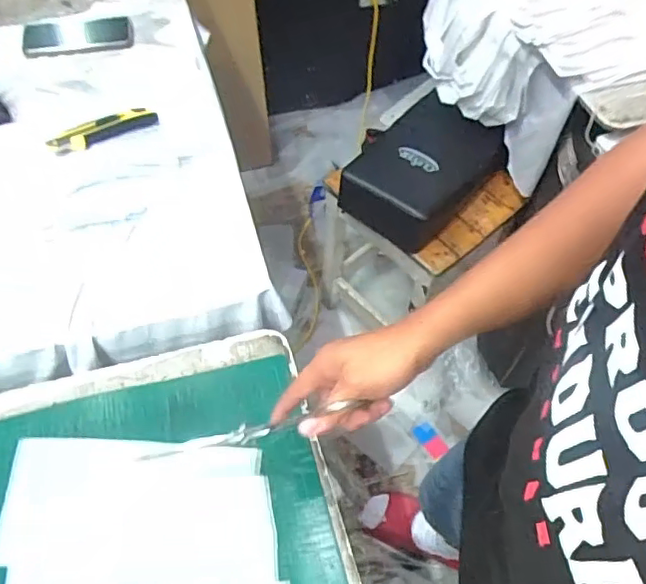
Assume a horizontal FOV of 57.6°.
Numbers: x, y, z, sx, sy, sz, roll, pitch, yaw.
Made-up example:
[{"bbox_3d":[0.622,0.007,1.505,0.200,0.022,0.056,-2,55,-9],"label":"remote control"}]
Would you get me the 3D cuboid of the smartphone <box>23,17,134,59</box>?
[{"bbox_3d":[-0.389,-0.410,0.939,0.161,0.015,0.092,-10,57,-6],"label":"smartphone"}]

